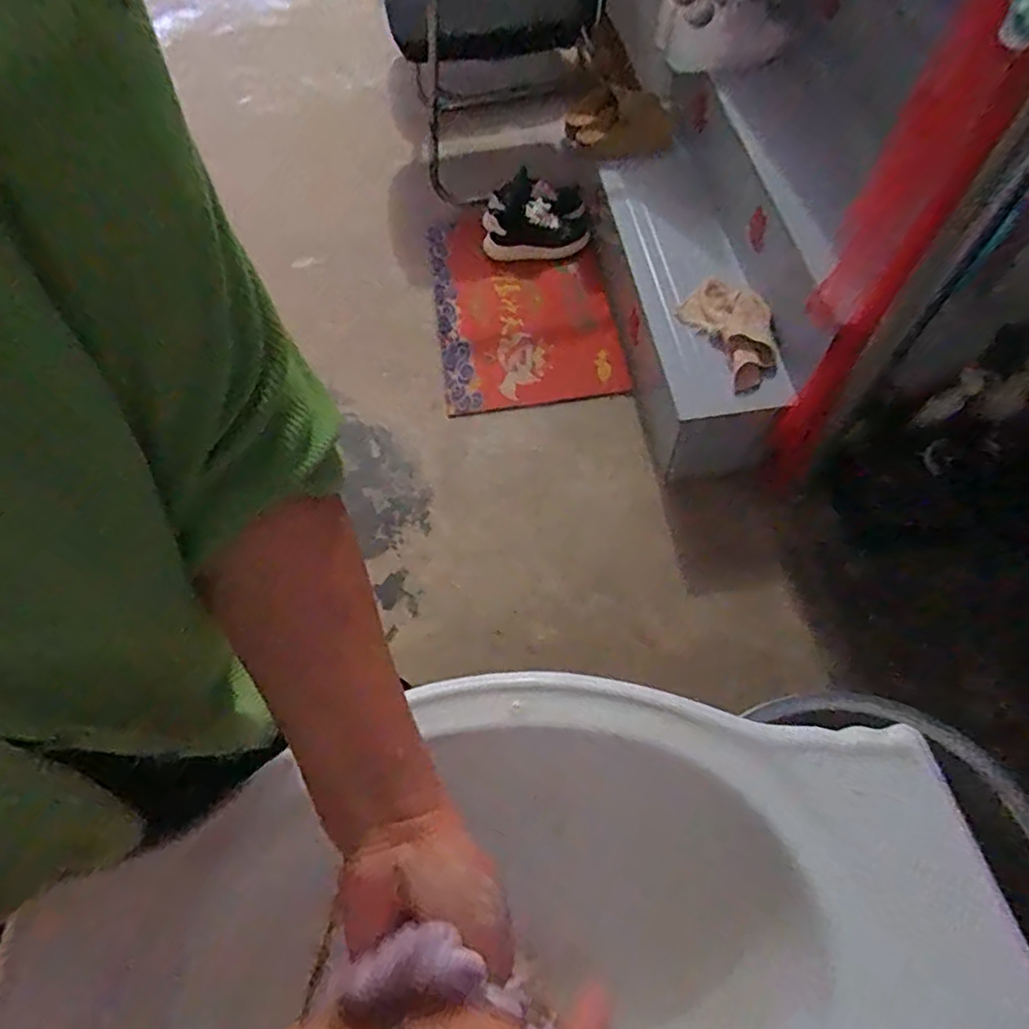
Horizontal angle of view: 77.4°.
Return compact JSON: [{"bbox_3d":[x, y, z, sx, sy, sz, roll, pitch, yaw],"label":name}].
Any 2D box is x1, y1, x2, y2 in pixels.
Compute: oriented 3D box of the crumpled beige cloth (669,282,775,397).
[{"bbox_3d":[0.433,-0.372,1.282,0.119,0.134,0.277,-22,62,-9],"label":"crumpled beige cloth"}]

